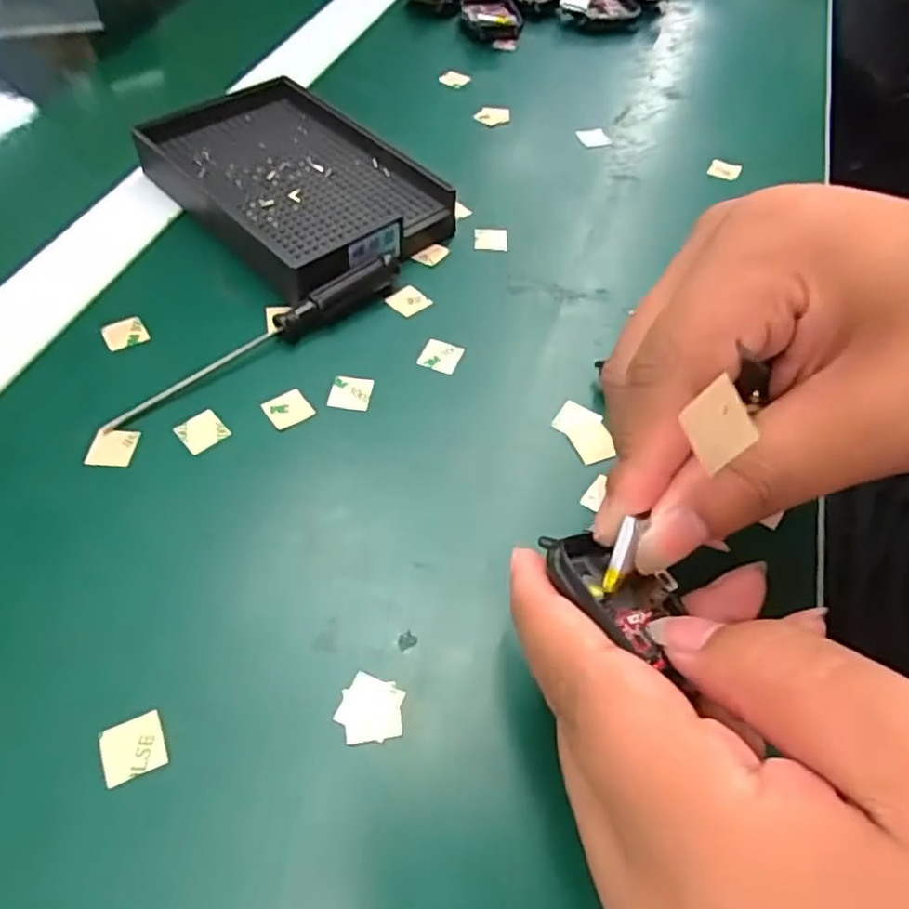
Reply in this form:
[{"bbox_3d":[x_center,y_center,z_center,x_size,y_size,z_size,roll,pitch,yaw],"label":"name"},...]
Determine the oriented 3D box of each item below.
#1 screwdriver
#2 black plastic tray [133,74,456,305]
[{"bbox_3d":[-0.072,-0.048,0.268,0.136,0.015,0.013,-37,62,-27],"label":"screwdriver"},{"bbox_3d":[-0.078,-0.129,0.323,0.092,0.025,0.144,-36,62,-27],"label":"black plastic tray"}]

